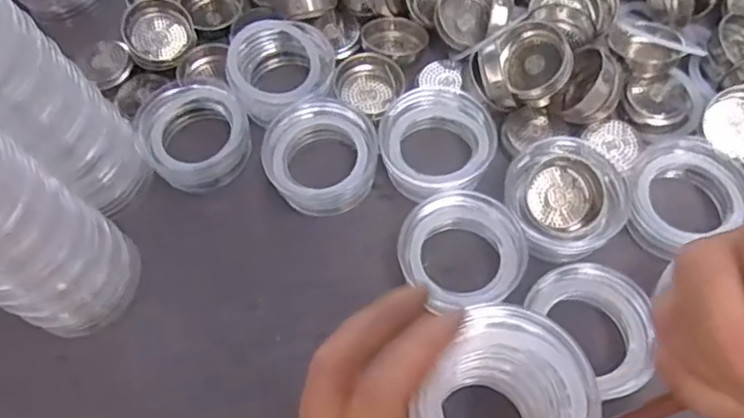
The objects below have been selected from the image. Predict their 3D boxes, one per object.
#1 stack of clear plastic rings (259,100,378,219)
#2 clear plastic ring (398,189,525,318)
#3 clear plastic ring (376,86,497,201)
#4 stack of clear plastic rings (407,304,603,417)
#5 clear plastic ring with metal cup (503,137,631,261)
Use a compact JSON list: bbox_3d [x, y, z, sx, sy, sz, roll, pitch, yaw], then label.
[{"bbox_3d":[-0.032,-0.034,0.397,0.063,0.033,0.066,40,72,20],"label":"stack of clear plastic rings"},{"bbox_3d":[0.050,0.025,0.366,0.069,0.033,0.062,3,63,5],"label":"clear plastic ring"},{"bbox_3d":[0.039,-0.040,0.395,0.067,0.029,0.064,-1,63,3],"label":"clear plastic ring"},{"bbox_3d":[0.051,0.090,0.279,0.056,0.090,0.068,36,71,19],"label":"stack of clear plastic rings"},{"bbox_3d":[0.115,-0.006,0.373,0.069,0.025,0.066,-1,63,3],"label":"clear plastic ring with metal cup"}]

